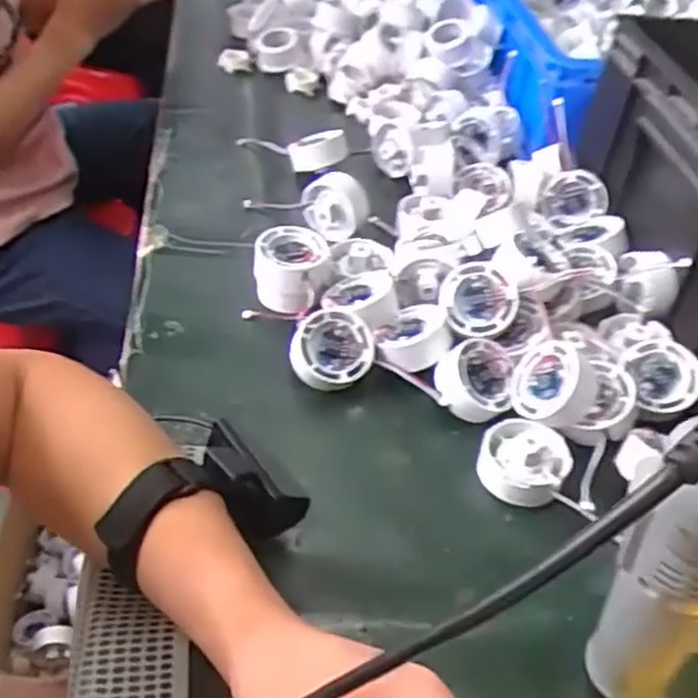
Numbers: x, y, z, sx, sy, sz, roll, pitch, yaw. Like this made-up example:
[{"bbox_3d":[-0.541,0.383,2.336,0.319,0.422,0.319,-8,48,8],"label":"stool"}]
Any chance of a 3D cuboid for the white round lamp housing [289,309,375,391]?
[{"bbox_3d":[-0.013,0.002,0.527,0.055,0.027,0.053,3,73,-11],"label":"white round lamp housing"}]

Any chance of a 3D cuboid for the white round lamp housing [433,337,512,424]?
[{"bbox_3d":[0.087,0.022,0.516,0.054,0.029,0.054,8,65,-17],"label":"white round lamp housing"}]

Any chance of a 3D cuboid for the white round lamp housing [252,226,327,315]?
[{"bbox_3d":[-0.047,-0.060,0.575,0.051,0.050,0.050,3,44,-3],"label":"white round lamp housing"}]

